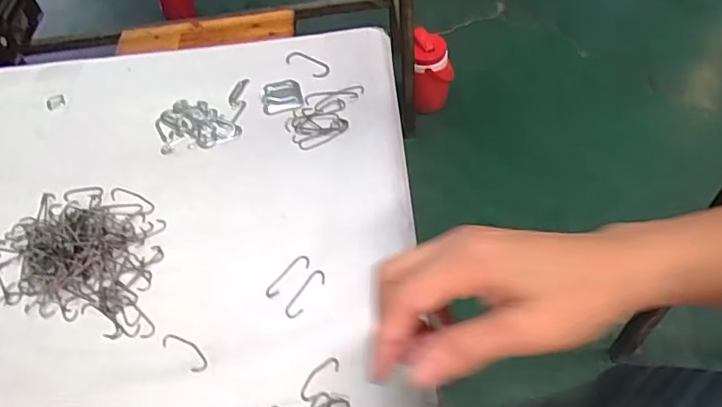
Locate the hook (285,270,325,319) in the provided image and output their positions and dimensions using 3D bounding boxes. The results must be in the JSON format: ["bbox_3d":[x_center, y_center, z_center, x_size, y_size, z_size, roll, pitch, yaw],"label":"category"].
[{"bbox_3d":[-0.040,0.066,0.399,0.014,0.004,0.042,28,62,20],"label":"hook"}]

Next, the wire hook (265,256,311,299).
[{"bbox_3d":[-0.056,0.054,0.410,0.012,0.004,0.043,37,66,25],"label":"wire hook"}]

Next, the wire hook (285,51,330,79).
[{"bbox_3d":[-0.054,-0.142,0.554,0.051,0.004,0.020,30,63,21],"label":"wire hook"}]

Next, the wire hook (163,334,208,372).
[{"bbox_3d":[-0.122,0.103,0.381,0.041,0.004,0.015,29,60,27],"label":"wire hook"}]

